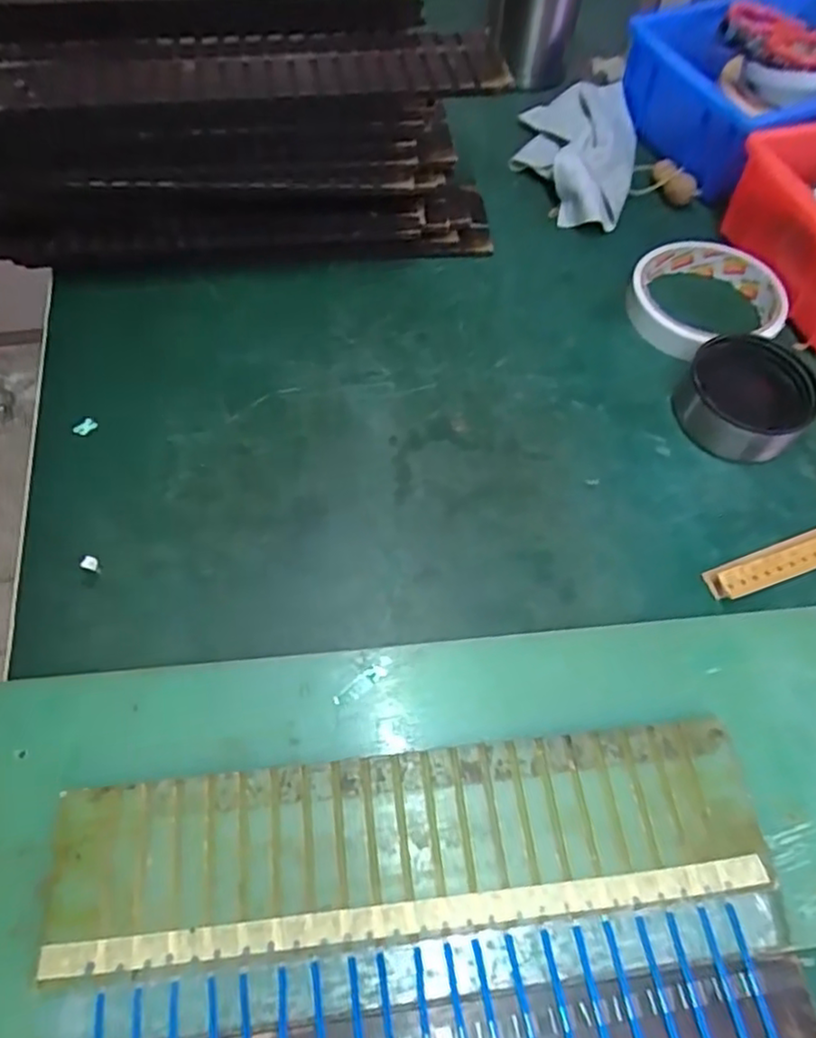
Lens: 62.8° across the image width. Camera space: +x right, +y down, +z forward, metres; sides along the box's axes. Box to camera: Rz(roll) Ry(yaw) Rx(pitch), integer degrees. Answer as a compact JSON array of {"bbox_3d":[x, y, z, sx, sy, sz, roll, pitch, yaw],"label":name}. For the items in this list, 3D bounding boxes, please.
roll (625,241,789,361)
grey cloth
[{"bbox_3d":[0.180,-0.133,0.406,0.092,0.022,0.077,-12,62,-9],"label":"roll"},{"bbox_3d":[0.118,-0.259,0.473,0.080,0.027,0.136,10,61,3],"label":"grey cloth"}]

